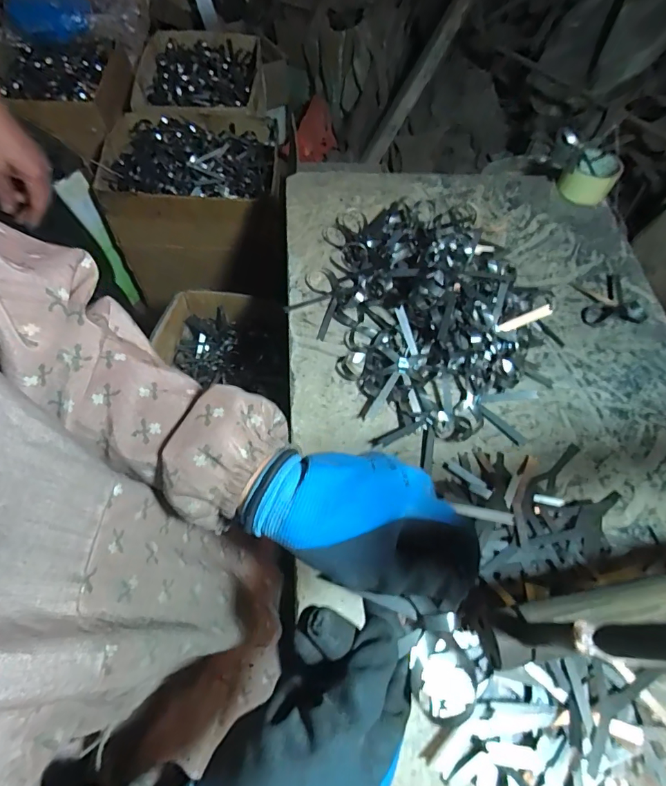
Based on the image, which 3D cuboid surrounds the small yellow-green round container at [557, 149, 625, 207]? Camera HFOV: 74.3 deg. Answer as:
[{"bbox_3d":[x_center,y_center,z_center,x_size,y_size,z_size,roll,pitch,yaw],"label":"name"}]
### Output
[{"bbox_3d":[0.444,-0.375,0.760,0.082,0.055,0.079,2,60,-3],"label":"small yellow-green round container"}]

